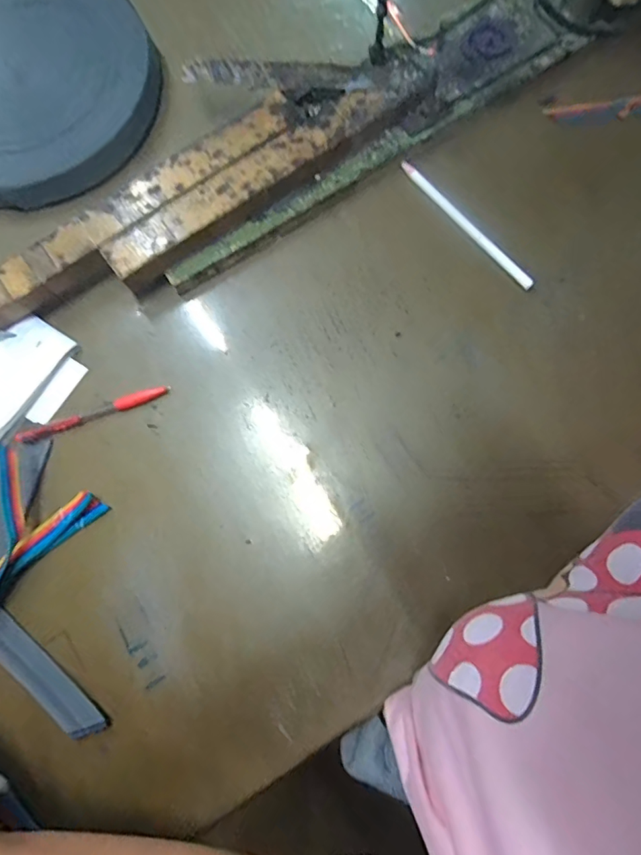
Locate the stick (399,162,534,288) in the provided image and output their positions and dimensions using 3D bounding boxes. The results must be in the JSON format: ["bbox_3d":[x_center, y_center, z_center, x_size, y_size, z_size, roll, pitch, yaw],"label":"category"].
[{"bbox_3d":[0.132,-0.186,0.423,0.011,0.006,0.163,-40,79,-6],"label":"stick"}]

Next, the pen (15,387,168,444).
[{"bbox_3d":[-0.194,-0.013,0.403,0.128,0.008,0.012,-21,77,-1],"label":"pen"}]

